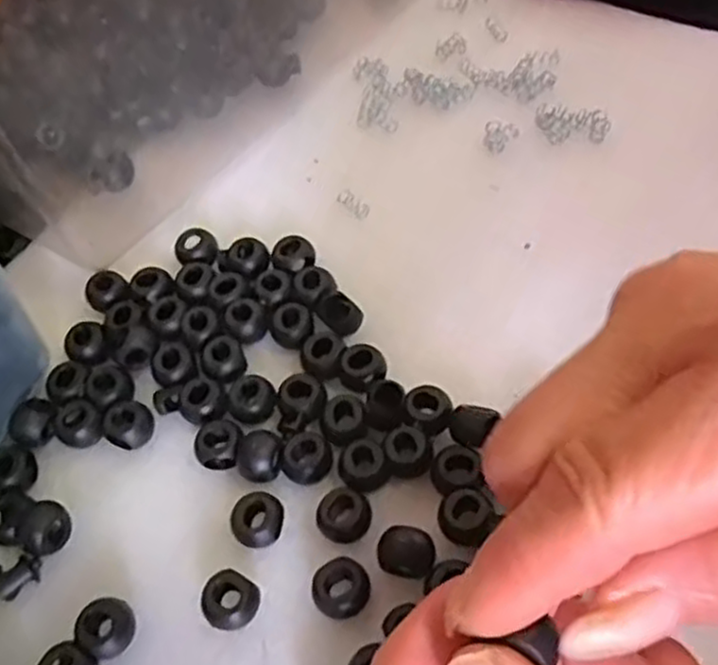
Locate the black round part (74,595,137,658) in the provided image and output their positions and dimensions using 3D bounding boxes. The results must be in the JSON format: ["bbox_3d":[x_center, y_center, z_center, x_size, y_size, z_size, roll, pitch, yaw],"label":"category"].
[{"bbox_3d":[-0.085,0.099,0.251,0.016,0.013,0.018,20,60,19],"label":"black round part"}]

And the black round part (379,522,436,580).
[{"bbox_3d":[0.016,0.075,0.251,0.018,0.018,0.014,8,56,12],"label":"black round part"}]

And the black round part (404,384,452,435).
[{"bbox_3d":[0.026,0.028,0.277,0.016,0.007,0.019,-37,59,-18],"label":"black round part"}]

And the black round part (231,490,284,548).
[{"bbox_3d":[-0.036,0.068,0.264,0.017,0.014,0.018,-3,55,5],"label":"black round part"}]

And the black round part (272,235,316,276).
[{"bbox_3d":[-0.029,-0.034,0.332,0.019,0.010,0.017,-30,57,-14],"label":"black round part"}]

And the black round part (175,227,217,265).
[{"bbox_3d":[-0.075,-0.037,0.342,0.018,0.010,0.020,-18,55,-6],"label":"black round part"}]

